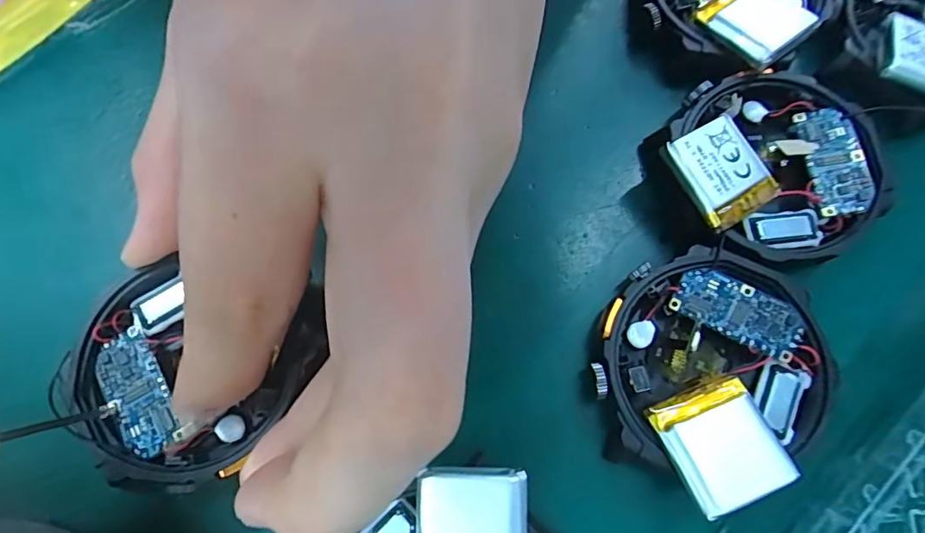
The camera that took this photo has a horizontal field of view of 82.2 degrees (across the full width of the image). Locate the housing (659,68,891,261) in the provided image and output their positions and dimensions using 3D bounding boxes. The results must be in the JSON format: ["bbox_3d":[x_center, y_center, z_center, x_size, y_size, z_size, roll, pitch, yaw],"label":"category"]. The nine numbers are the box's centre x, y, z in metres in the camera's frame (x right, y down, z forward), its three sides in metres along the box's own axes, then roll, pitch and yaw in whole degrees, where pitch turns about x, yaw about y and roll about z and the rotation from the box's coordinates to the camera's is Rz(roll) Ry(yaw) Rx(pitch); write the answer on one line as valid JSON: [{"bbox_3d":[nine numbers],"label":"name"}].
[{"bbox_3d":[0.075,-0.026,0.124,0.051,0.009,0.048,0,76,-1],"label":"housing"}]

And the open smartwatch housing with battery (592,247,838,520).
[{"bbox_3d":[0.054,0.022,0.113,0.047,0.010,0.050,0,76,-1],"label":"open smartwatch housing with battery"}]

